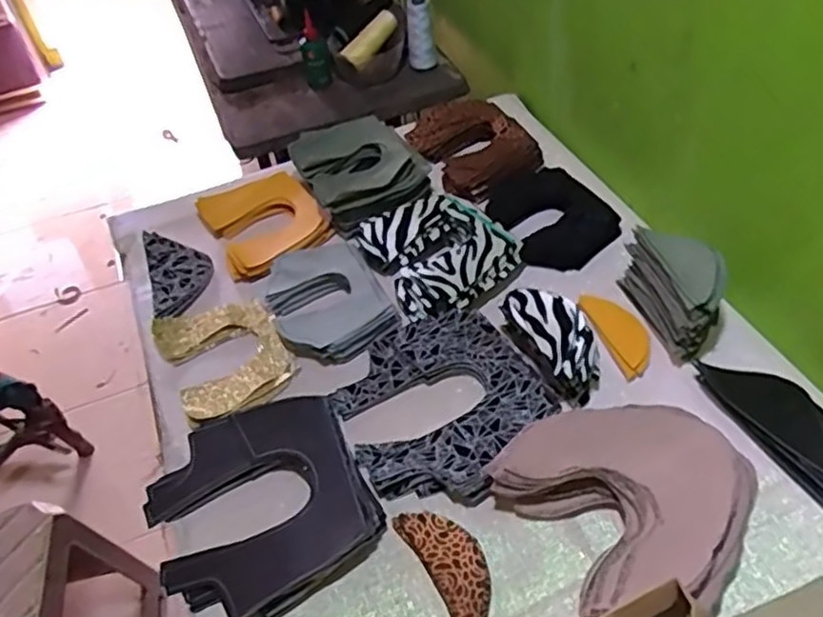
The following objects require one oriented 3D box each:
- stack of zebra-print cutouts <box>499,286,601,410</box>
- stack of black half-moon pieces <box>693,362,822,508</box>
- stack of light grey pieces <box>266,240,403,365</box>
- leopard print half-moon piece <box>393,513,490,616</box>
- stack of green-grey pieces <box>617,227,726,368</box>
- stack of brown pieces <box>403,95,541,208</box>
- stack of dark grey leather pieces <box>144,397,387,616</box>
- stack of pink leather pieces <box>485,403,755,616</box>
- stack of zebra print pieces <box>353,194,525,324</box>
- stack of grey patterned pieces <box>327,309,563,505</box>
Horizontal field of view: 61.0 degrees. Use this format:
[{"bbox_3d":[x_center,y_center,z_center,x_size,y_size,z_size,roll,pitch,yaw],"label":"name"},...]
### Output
[{"bbox_3d":[0.141,0.030,0.697,0.058,0.071,0.120,-20,48,-12],"label":"stack of zebra-print cutouts"},{"bbox_3d":[0.338,0.099,0.633,0.066,0.021,0.164,-23,49,-15],"label":"stack of black half-moon pieces"},{"bbox_3d":[-0.099,-0.014,0.786,0.124,0.033,0.165,-25,49,-16],"label":"stack of light grey pieces"},{"bbox_3d":[0.035,0.214,0.582,0.051,0.016,0.116,-25,49,-16],"label":"leopard print half-moon piece"},{"bbox_3d":[0.273,-0.024,0.715,0.061,0.083,0.128,-13,47,-6],"label":"stack of green-grey pieces"},{"bbox_3d":[0.087,-0.221,0.957,0.143,0.041,0.176,-22,49,-14],"label":"stack of brown pieces"},{"bbox_3d":[-0.137,0.169,0.621,0.182,0.028,0.188,-24,49,-16],"label":"stack of dark grey leather pieces"},{"bbox_3d":[0.187,0.157,0.584,0.192,0.043,0.189,-25,49,-16],"label":"stack of pink leather pieces"},{"bbox_3d":[0.034,-0.069,0.803,0.145,0.033,0.162,-25,50,-17],"label":"stack of zebra print pieces"},{"bbox_3d":[0.027,0.089,0.678,0.182,0.023,0.206,-25,49,-16],"label":"stack of grey patterned pieces"}]

